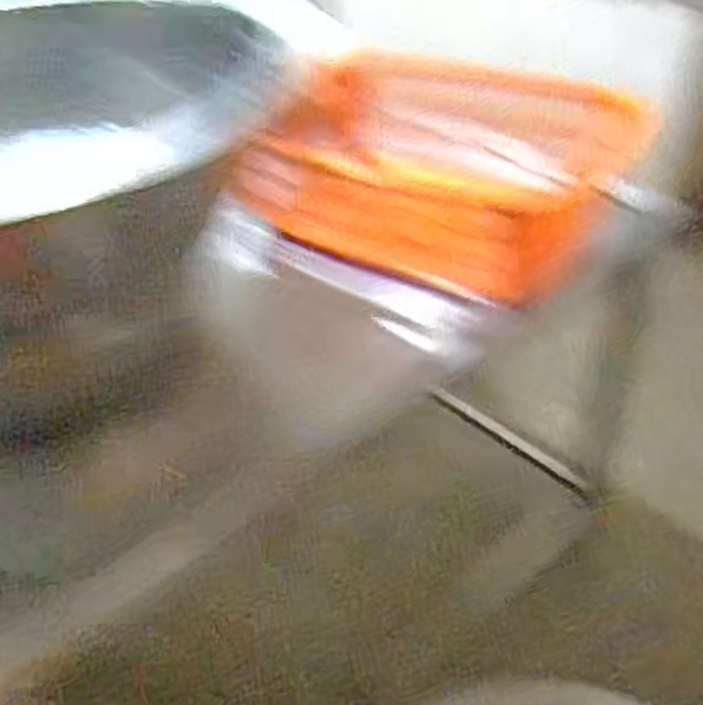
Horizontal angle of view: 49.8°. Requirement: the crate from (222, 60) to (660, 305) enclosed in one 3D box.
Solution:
[{"bbox_3d":[0.114,-0.286,1.104,0.456,0.133,0.442,22,45,26],"label":"crate"}]

